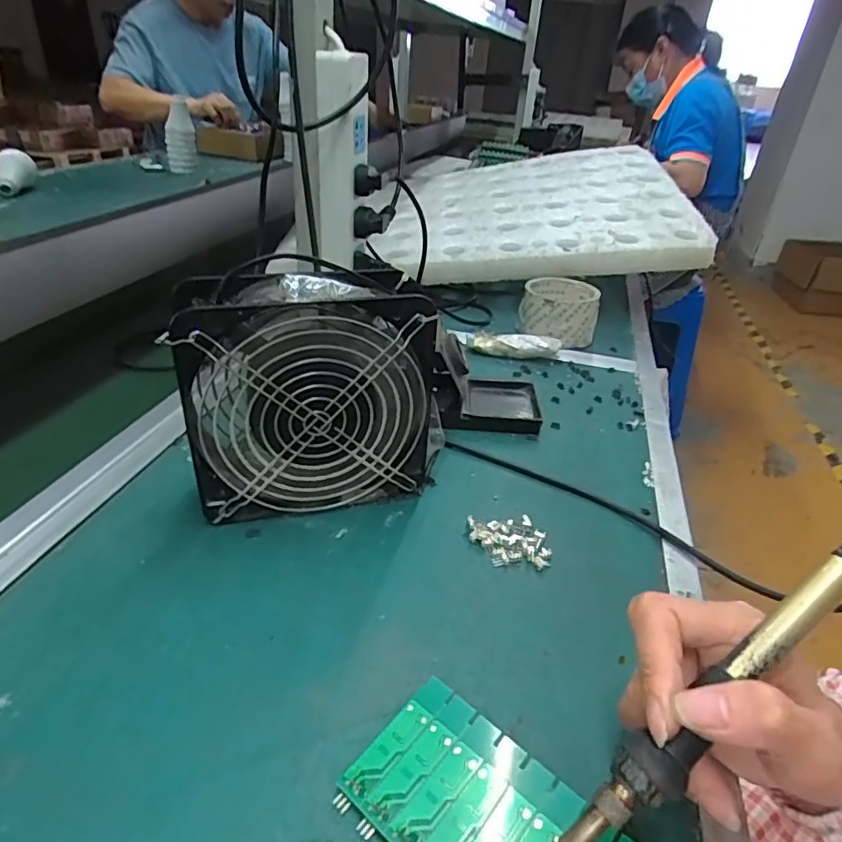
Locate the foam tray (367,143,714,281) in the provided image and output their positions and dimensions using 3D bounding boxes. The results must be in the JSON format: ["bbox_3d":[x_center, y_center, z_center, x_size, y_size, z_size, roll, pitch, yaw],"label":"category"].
[{"bbox_3d":[0.153,-0.311,0.816,0.412,0.052,0.388,-3,42,6],"label":"foam tray"}]

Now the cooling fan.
[{"bbox_3d":[-0.068,-0.015,0.367,0.154,0.153,0.049,-6,34,-16],"label":"cooling fan"}]

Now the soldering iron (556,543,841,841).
[{"bbox_3d":[0.103,0.108,0.208,0.202,0.017,0.019,-42,46,-6],"label":"soldering iron"}]

